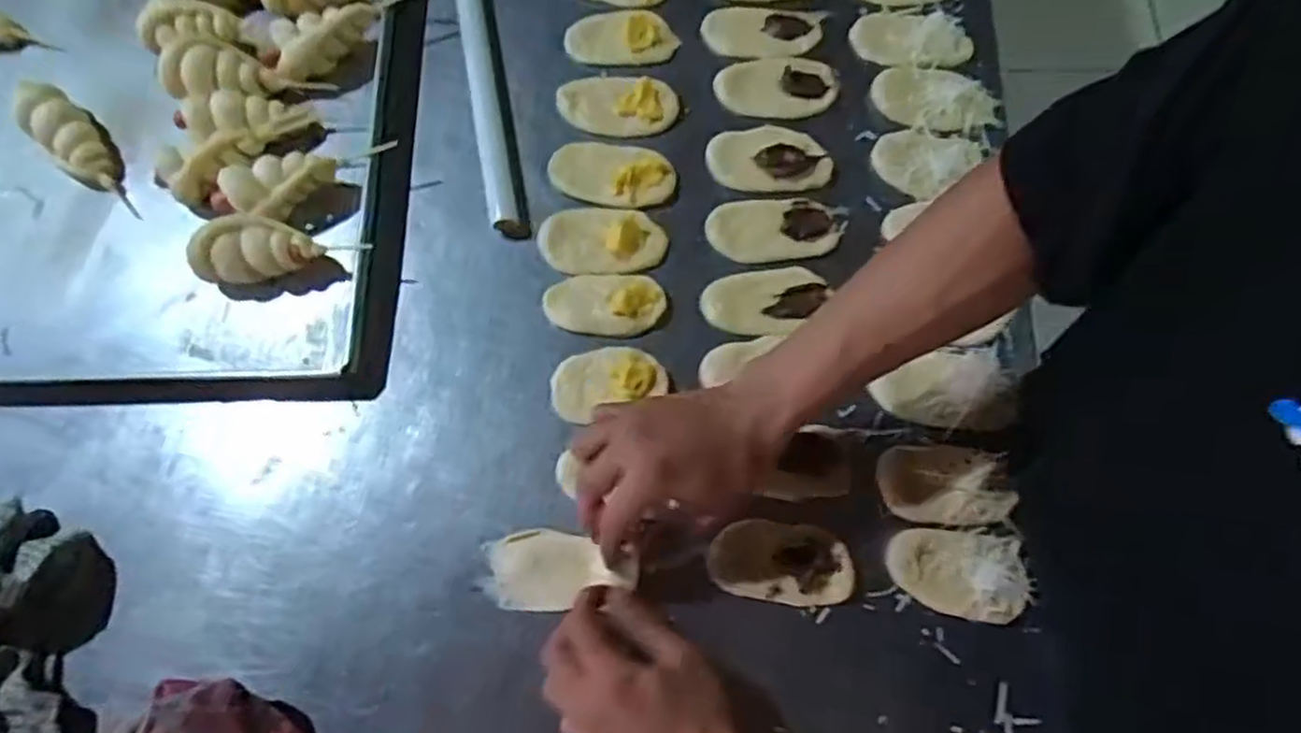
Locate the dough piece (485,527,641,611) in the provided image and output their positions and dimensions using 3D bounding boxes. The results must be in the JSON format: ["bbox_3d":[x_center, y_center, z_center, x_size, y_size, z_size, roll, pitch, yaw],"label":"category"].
[{"bbox_3d":[-0.060,0.135,0.503,0.103,0.025,0.051,-1,73,0],"label":"dough piece"}]

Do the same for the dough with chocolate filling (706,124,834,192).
[{"bbox_3d":[0.096,-0.169,0.606,0.097,0.010,0.052,2,74,1],"label":"dough with chocolate filling"}]

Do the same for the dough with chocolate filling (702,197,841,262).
[{"bbox_3d":[0.097,-0.110,0.591,0.103,0.011,0.047,-4,74,-1],"label":"dough with chocolate filling"}]

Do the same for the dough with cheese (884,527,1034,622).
[{"bbox_3d":[0.207,0.140,0.509,0.089,0.014,0.056,5,74,2],"label":"dough with cheese"}]

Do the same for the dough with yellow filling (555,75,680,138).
[{"bbox_3d":[-0.028,-0.222,0.625,0.101,0.016,0.055,6,74,2],"label":"dough with yellow filling"}]

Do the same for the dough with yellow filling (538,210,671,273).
[{"bbox_3d":[-0.038,-0.102,0.585,0.098,0.017,0.053,-3,74,0],"label":"dough with yellow filling"}]

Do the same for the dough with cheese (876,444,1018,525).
[{"bbox_3d":[0.204,0.081,0.520,0.087,0.010,0.052,5,74,2],"label":"dough with cheese"}]

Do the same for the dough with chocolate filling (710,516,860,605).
[{"bbox_3d":[0.090,0.133,0.512,0.097,0.018,0.052,7,74,3],"label":"dough with chocolate filling"}]

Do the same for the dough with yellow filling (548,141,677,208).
[{"bbox_3d":[-0.032,-0.157,0.604,0.101,0.009,0.055,9,74,3],"label":"dough with yellow filling"}]

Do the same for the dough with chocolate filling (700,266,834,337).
[{"bbox_3d":[0.088,-0.052,0.573,0.095,0.009,0.054,-6,74,-1],"label":"dough with chocolate filling"}]

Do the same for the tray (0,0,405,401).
[{"bbox_3d":[-0.444,-0.316,0.653,0.467,0.064,0.710,-3,75,2],"label":"tray"}]

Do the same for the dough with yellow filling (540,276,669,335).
[{"bbox_3d":[-0.036,-0.049,0.572,0.091,0.017,0.047,-2,73,0],"label":"dough with yellow filling"}]

